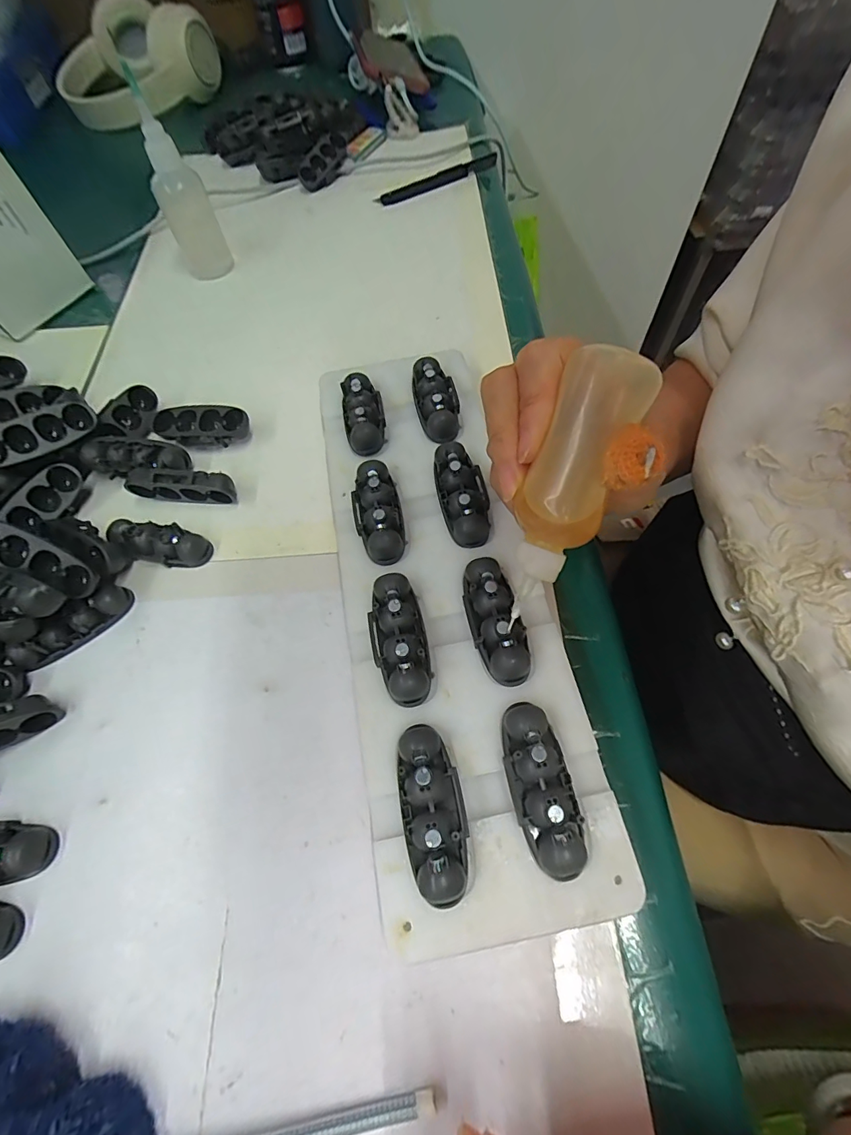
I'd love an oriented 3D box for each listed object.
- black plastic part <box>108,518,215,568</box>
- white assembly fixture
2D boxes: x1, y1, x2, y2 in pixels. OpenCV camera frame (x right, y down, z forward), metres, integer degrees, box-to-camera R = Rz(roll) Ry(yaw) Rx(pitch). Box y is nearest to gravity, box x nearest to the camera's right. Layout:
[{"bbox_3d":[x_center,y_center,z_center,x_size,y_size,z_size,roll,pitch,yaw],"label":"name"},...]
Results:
[{"bbox_3d":[-0.157,-0.016,0.270,0.060,0.016,0.025,12,64,10],"label":"black plastic part"},{"bbox_3d":[0.009,0.000,0.242,0.106,0.036,0.316,-11,63,-2],"label":"white assembly fixture"}]

